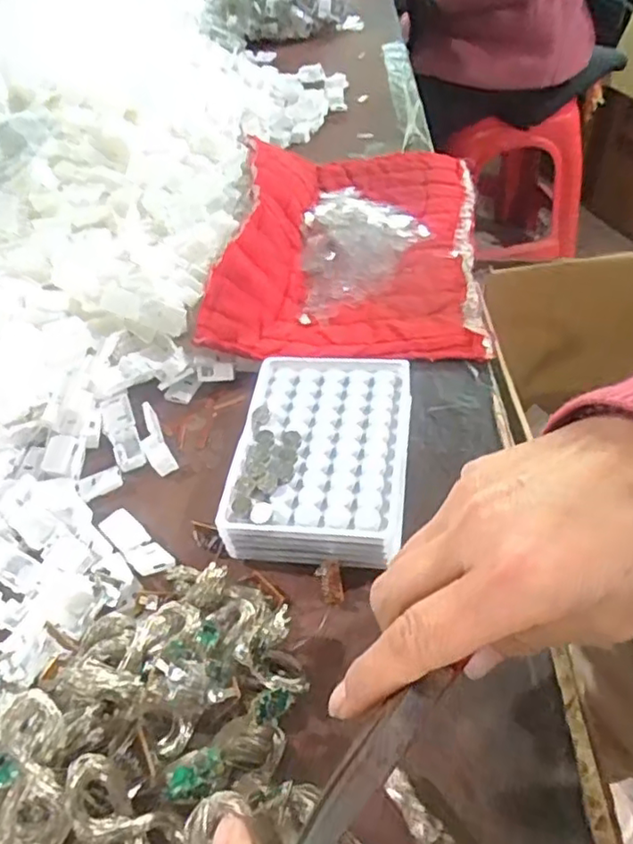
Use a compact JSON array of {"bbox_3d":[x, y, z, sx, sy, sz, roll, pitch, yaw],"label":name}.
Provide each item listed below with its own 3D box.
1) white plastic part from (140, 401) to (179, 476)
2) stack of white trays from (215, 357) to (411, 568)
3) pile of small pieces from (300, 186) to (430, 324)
[{"bbox_3d":[-0.107,0.011,0.407,0.016,0.011,0.055,-23,49,-13],"label":"white plastic part"},{"bbox_3d":[0.003,0.017,0.368,0.096,0.027,0.132,2,48,10],"label":"stack of white trays"},{"bbox_3d":[0.038,-0.150,0.518,0.098,0.015,0.175,-2,48,6],"label":"pile of small pieces"}]

